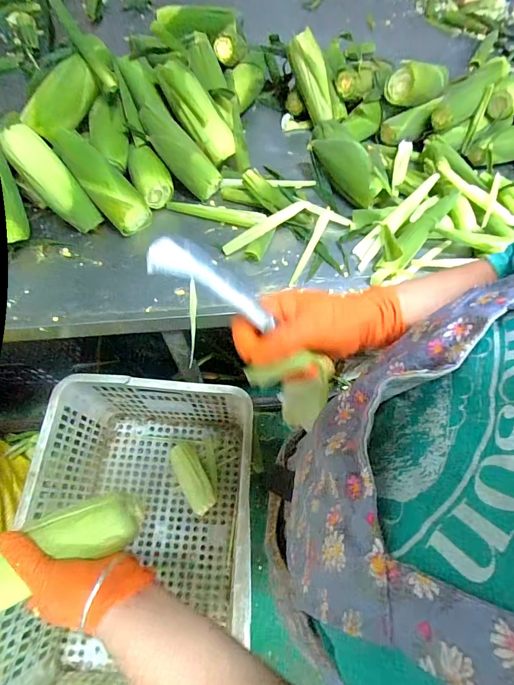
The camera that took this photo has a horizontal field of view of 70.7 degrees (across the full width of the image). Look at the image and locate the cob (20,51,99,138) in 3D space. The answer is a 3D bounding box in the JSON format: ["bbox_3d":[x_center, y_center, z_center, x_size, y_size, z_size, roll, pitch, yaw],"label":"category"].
[{"bbox_3d":[-0.347,-0.431,0.650,0.149,0.066,0.056,-42,71,5],"label":"cob"}]

